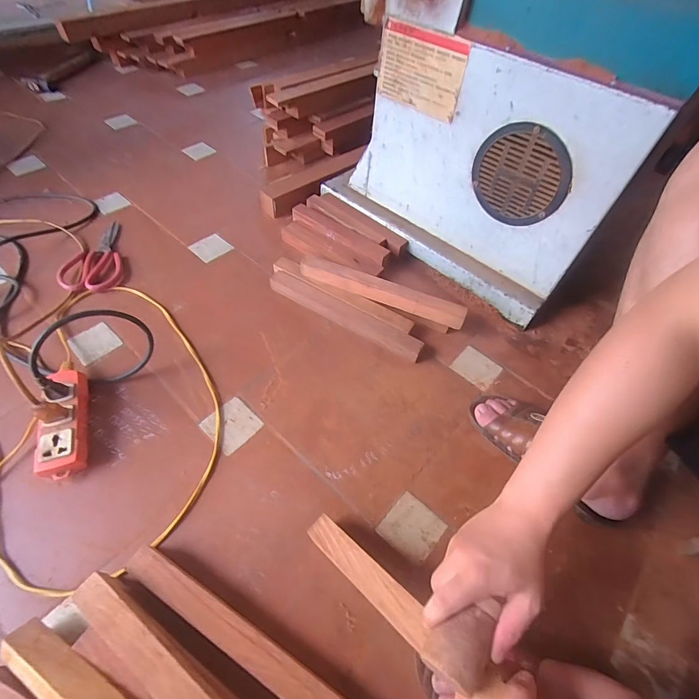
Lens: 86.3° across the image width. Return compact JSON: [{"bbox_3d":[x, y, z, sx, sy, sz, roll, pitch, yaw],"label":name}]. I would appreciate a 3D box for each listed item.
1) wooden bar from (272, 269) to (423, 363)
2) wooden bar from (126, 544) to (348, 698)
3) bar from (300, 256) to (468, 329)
[{"bbox_3d":[-0.013,-0.068,0.732,0.336,0.036,0.040,29,56,16],"label":"wooden bar"},{"bbox_3d":[-0.126,0.329,0.428,0.309,0.040,0.037,27,56,15],"label":"wooden bar"},{"bbox_3d":[0.062,-0.118,0.731,0.329,0.041,0.035,22,55,11],"label":"bar"}]

